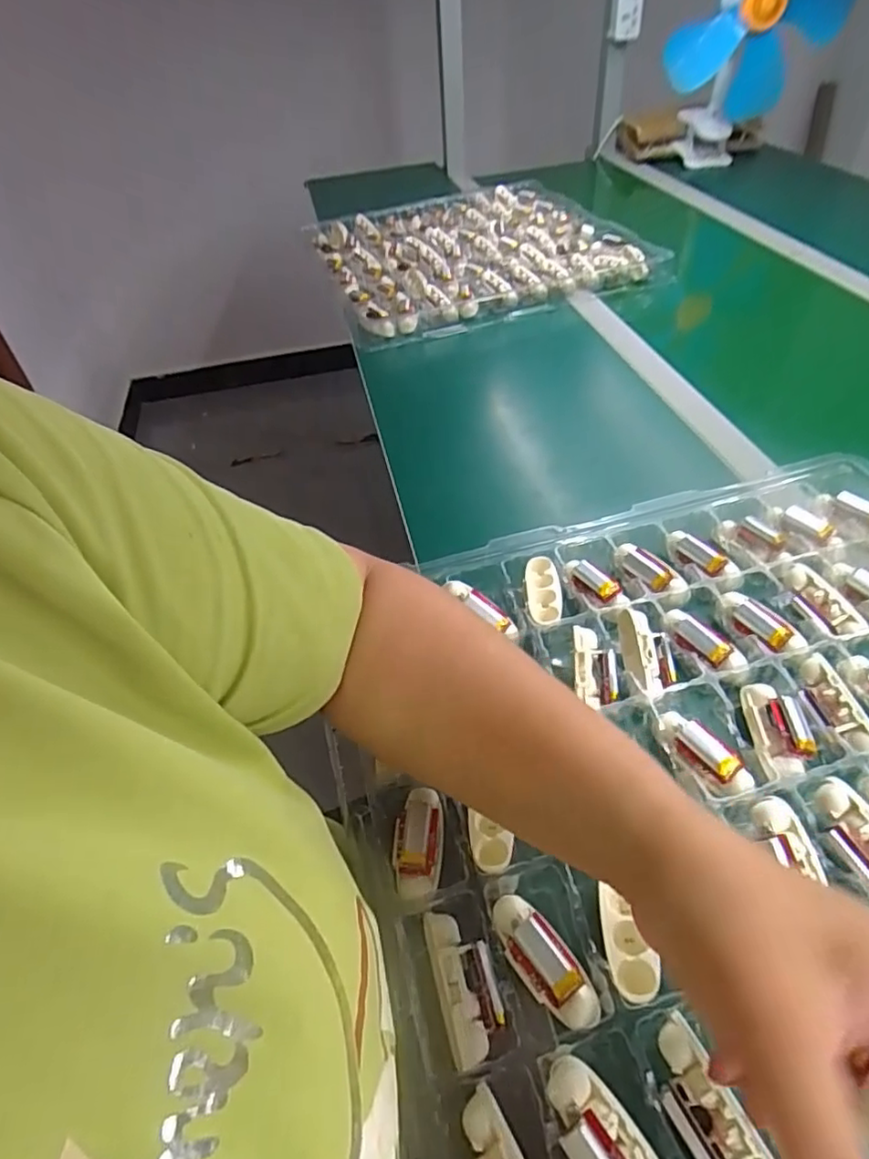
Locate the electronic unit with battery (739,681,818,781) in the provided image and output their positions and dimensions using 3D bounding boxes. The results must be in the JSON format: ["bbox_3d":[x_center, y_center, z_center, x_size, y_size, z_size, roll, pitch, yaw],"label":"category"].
[{"bbox_3d":[0.203,0.086,0.364,0.030,0.016,0.062,1,46,8],"label":"electronic unit with battery"}]

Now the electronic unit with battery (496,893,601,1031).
[{"bbox_3d":[0.052,0.180,0.295,0.024,0.020,0.063,-32,51,-23],"label":"electronic unit with battery"}]

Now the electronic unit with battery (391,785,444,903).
[{"bbox_3d":[-0.010,0.144,0.336,0.025,0.018,0.057,0,46,7],"label":"electronic unit with battery"}]

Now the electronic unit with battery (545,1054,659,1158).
[{"bbox_3d":[0.070,0.226,0.244,0.031,0.018,0.064,-28,50,-20],"label":"electronic unit with battery"}]

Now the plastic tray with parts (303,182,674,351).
[{"bbox_3d":[0.055,-0.518,0.971,0.446,0.043,0.425,-15,47,-8],"label":"plastic tray with parts"}]

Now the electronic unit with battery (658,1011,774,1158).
[{"bbox_3d":[0.110,0.216,0.249,0.023,0.016,0.060,-22,48,-15],"label":"electronic unit with battery"}]

